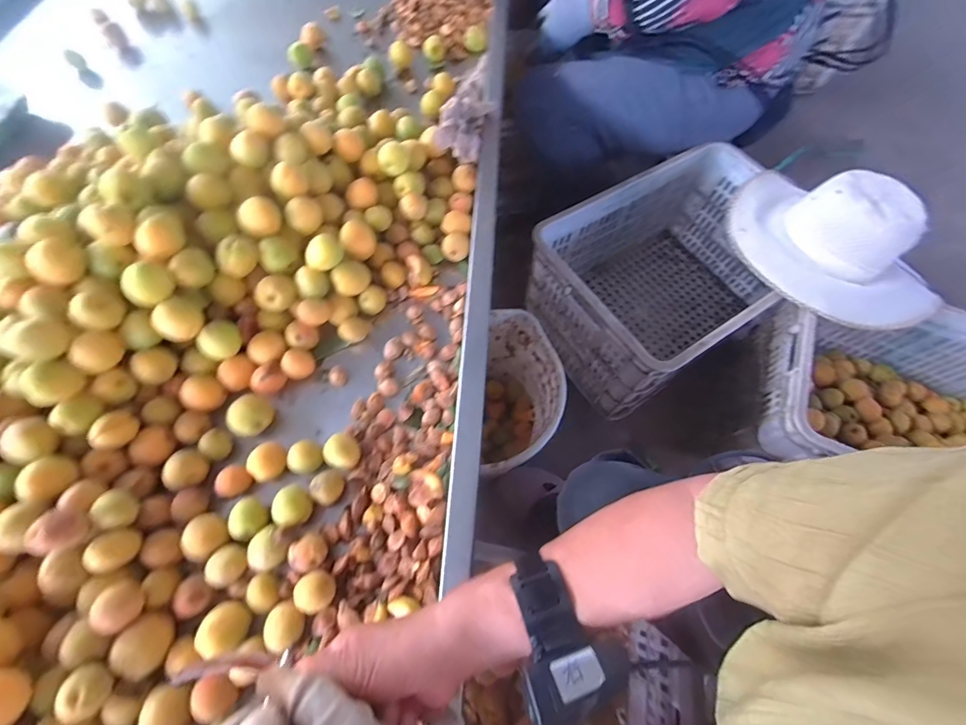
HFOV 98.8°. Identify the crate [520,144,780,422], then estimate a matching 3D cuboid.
[{"bbox_3d":[0.386,-0.185,0.897,0.524,0.285,0.350,-33,70,-16],"label":"crate"}]

